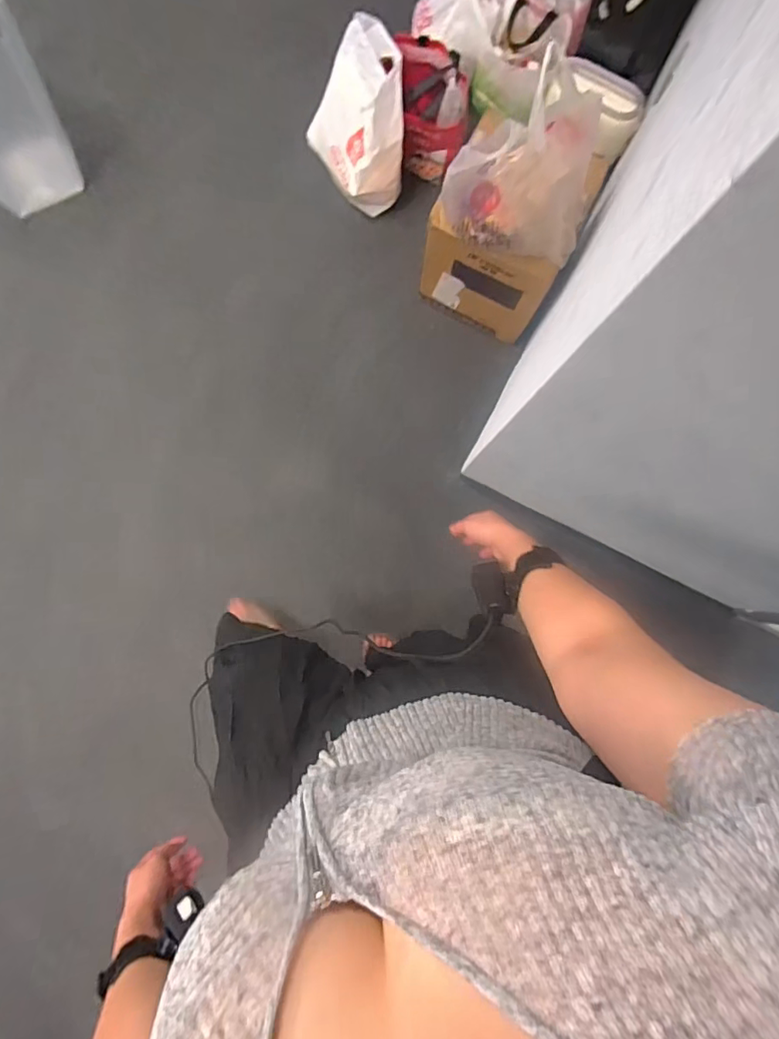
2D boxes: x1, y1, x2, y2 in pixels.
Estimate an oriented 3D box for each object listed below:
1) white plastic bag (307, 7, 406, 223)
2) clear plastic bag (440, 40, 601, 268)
[{"bbox_3d":[-0.093,-1.046,1.350,0.238,0.237,0.340,-6,85,-3],"label":"white plastic bag"},{"bbox_3d":[0.271,-0.671,0.976,0.295,0.274,0.172,12,84,-1],"label":"clear plastic bag"}]

